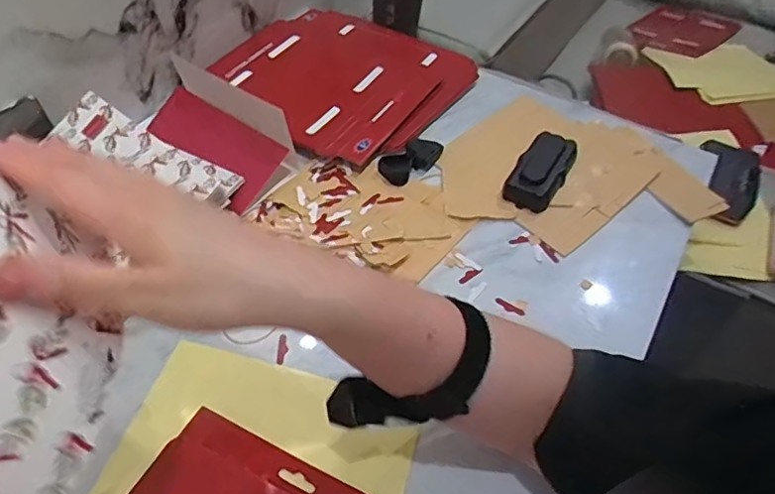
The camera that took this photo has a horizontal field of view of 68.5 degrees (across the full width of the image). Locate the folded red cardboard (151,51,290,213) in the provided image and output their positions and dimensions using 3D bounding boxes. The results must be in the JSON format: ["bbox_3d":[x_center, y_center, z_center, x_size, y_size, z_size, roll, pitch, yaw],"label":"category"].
[{"bbox_3d":[-0.187,-0.127,0.600,0.171,0.078,0.078,32,55,22],"label":"folded red cardboard"}]

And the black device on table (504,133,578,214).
[{"bbox_3d":[0.168,-0.084,0.615,0.049,0.030,0.105,26,53,18],"label":"black device on table"}]

